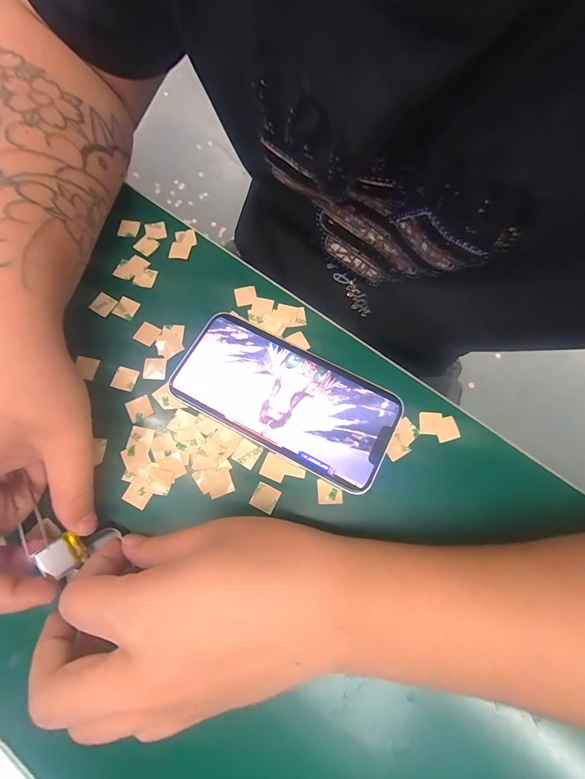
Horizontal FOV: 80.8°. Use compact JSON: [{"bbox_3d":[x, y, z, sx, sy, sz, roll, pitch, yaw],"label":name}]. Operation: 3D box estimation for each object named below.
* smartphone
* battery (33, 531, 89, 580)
[{"bbox_3d":[-0.005,0.004,0.228,0.144,0.008,0.070,28,74,8],"label":"smartphone"},{"bbox_3d":[-0.121,0.087,0.180,0.004,0.021,0.018,-27,98,30],"label":"battery"}]

